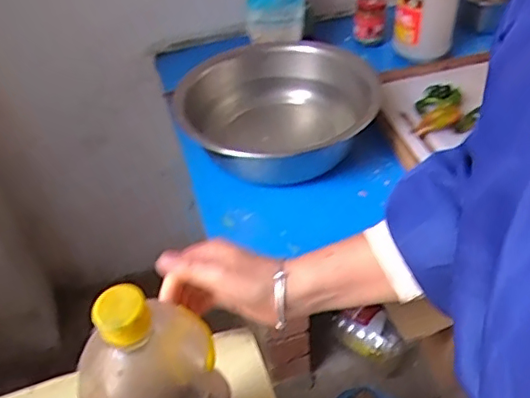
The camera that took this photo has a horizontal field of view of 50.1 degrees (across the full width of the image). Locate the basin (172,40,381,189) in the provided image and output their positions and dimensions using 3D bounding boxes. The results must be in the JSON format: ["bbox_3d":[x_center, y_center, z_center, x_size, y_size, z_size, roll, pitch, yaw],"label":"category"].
[{"bbox_3d":[0.027,-0.156,1.004,0.319,0.100,0.331,-3,43,3],"label":"basin"}]

